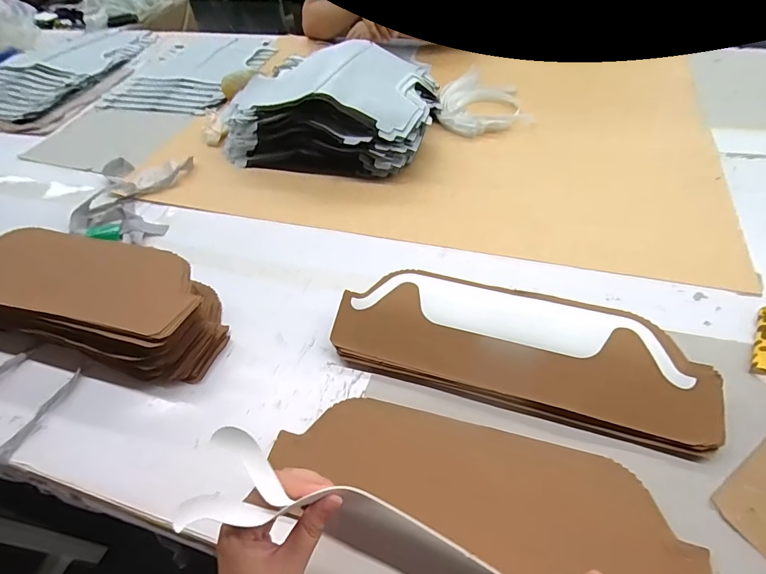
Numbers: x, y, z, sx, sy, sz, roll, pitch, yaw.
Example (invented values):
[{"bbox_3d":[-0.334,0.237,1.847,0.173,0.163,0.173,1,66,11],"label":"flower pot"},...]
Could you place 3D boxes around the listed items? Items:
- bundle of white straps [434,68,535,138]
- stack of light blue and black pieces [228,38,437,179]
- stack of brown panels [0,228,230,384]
[{"bbox_3d":[0.205,-0.408,0.889,0.184,0.025,0.235,-10,50,-2],"label":"bundle of white straps"},{"bbox_3d":[-0.100,-0.373,0.832,0.395,0.111,0.303,8,52,13],"label":"stack of light blue and black pieces"},{"bbox_3d":[-0.418,0.011,0.576,0.426,0.077,0.160,11,53,15],"label":"stack of brown panels"}]

